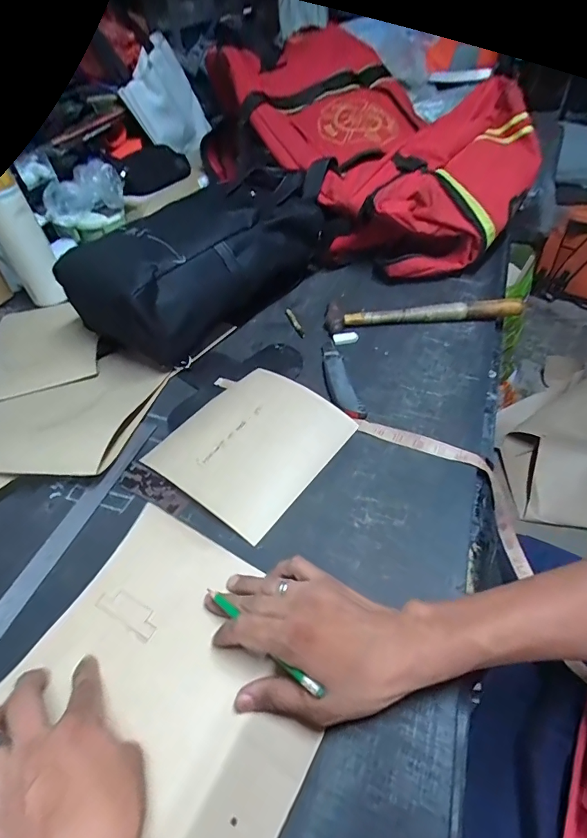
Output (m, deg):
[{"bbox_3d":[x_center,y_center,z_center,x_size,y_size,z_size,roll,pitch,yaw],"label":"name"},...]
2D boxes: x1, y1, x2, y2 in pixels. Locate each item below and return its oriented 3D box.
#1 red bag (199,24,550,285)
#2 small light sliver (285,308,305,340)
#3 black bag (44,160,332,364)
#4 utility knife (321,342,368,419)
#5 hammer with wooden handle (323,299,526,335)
[{"bbox_3d":[0.108,-0.609,0.922,0.379,0.275,0.821,-27,49,-17],"label":"red bag"},{"bbox_3d":[0.002,-0.160,0.710,0.013,0.005,0.087,-16,45,-10],"label":"small light sliver"},{"bbox_3d":[-0.129,-0.298,0.752,0.220,0.154,0.478,32,56,32],"label":"black bag"},{"bbox_3d":[0.061,-0.060,0.601,0.038,0.012,0.164,-10,45,-4],"label":"utility knife"},{"bbox_3d":[0.203,-0.171,0.685,0.303,0.027,0.056,-3,45,3],"label":"hammer with wooden handle"}]

